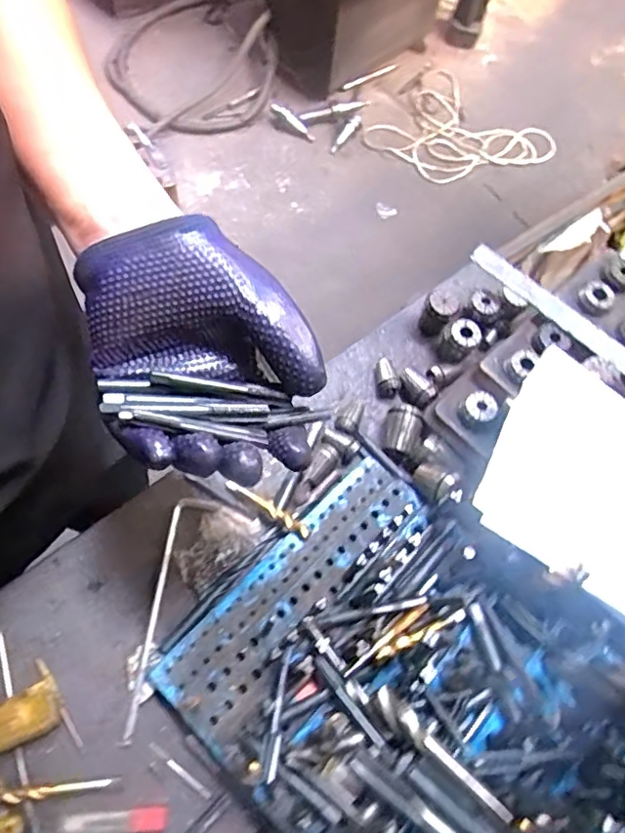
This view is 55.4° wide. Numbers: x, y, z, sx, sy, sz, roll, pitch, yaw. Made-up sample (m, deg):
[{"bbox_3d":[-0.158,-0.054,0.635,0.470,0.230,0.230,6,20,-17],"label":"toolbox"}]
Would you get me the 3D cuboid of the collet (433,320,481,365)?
[{"bbox_3d":[0.130,-0.068,0.540,0.035,0.028,0.037,3,65,-6],"label":"collet"}]

